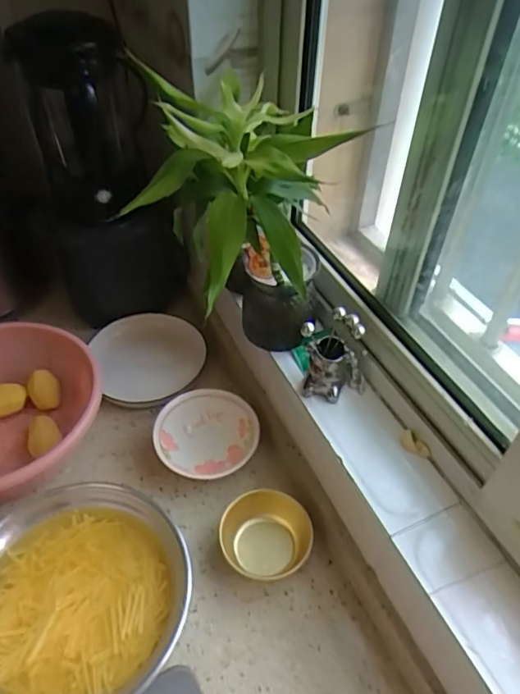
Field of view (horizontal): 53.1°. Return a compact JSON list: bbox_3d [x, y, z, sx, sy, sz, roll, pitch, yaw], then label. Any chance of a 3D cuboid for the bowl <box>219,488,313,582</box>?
[{"bbox_3d":[0.008,0.243,0.676,0.107,0.044,0.110,1,46,-1],"label":"bowl"}]

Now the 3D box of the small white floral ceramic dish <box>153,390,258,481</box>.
[{"bbox_3d":[-0.078,0.135,0.776,0.146,0.047,0.146,1,46,-1],"label":"small white floral ceramic dish"}]

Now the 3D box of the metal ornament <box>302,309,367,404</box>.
[{"bbox_3d":[0.094,0.012,0.655,0.076,0.110,0.054,-17,50,-17],"label":"metal ornament"}]

